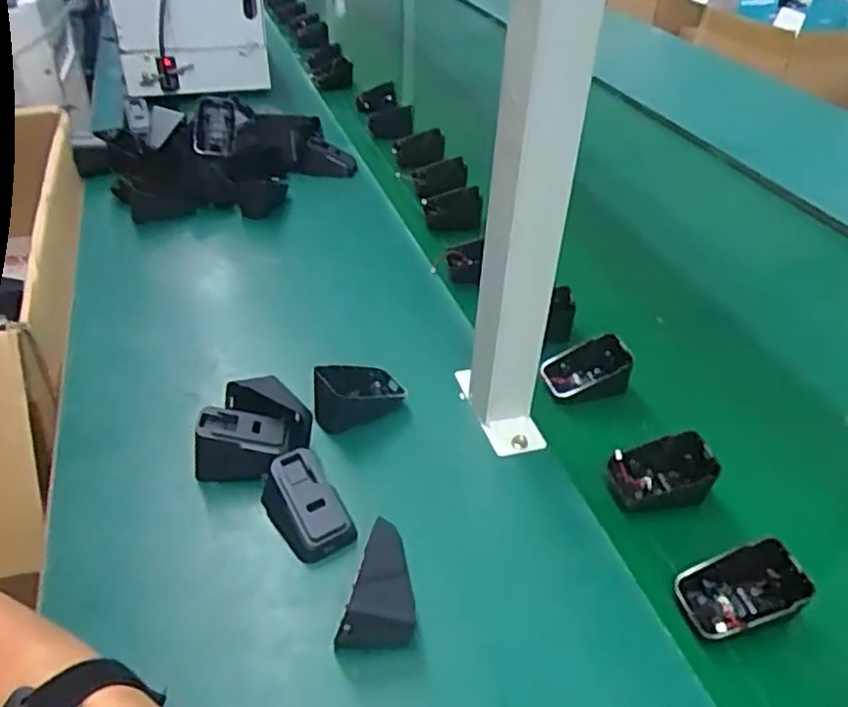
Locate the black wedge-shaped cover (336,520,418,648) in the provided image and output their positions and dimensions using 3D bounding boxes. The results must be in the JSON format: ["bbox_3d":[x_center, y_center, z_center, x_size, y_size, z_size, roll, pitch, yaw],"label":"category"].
[{"bbox_3d":[-0.029,0.139,0.424,0.043,0.051,0.063,-2,38,-3],"label":"black wedge-shaped cover"}]

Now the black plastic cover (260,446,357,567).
[{"bbox_3d":[-0.081,0.101,0.472,0.045,0.040,0.071,-24,44,-28],"label":"black plastic cover"}]

